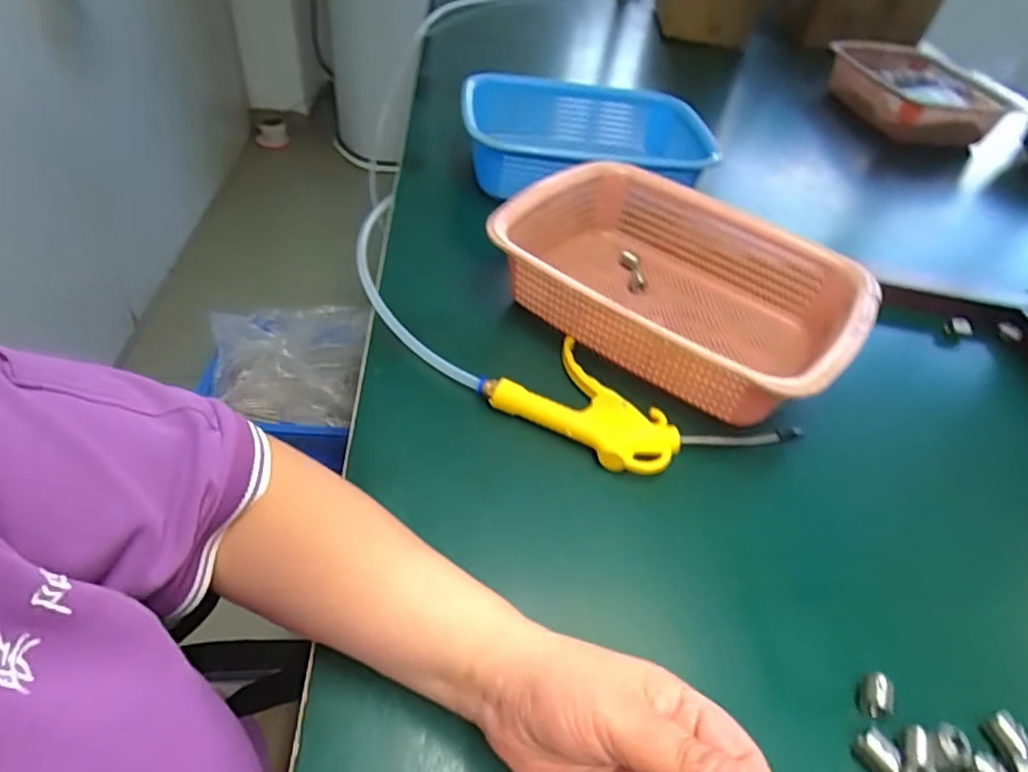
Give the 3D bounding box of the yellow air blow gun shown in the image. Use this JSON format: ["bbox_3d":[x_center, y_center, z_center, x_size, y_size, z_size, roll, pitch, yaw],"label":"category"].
[{"bbox_3d":[0.093,0.023,0.439,0.209,0.020,0.103,25,48,16],"label":"yellow air blow gun"}]

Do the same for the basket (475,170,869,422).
[{"bbox_3d":[0.143,-0.089,0.513,0.283,0.077,0.214,33,50,23],"label":"basket"}]

